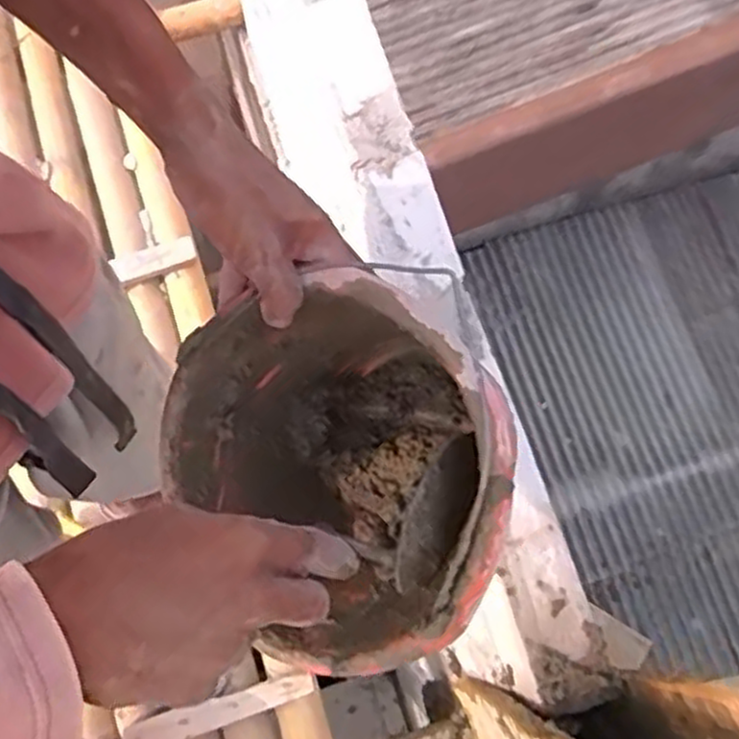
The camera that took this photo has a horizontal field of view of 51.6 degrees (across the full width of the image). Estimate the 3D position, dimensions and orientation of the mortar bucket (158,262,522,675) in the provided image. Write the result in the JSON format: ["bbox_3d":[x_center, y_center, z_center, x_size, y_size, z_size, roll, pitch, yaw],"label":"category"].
[{"bbox_3d":[0.005,0.063,0.542,0.249,0.210,0.237,-44,72,24],"label":"mortar bucket"}]

